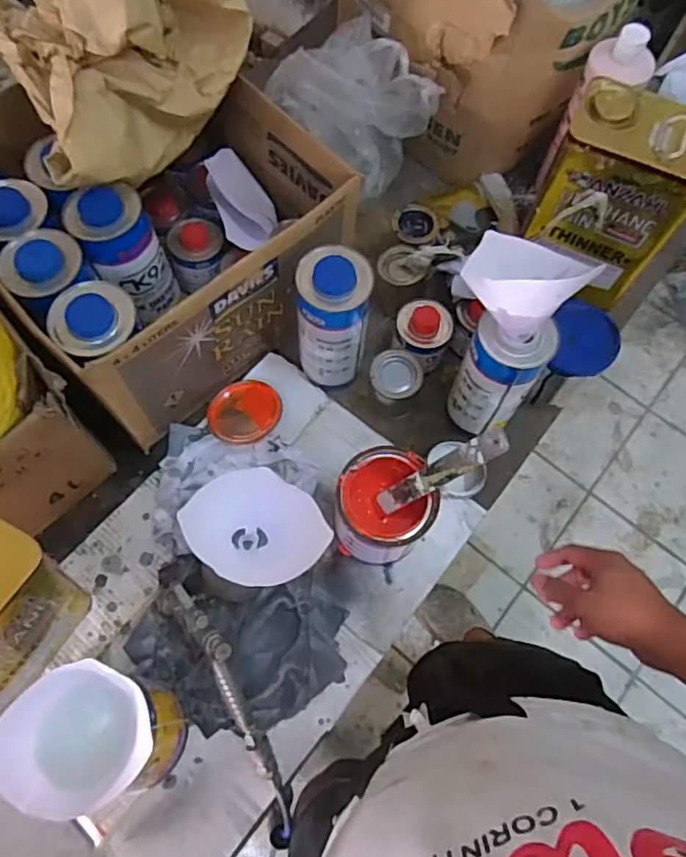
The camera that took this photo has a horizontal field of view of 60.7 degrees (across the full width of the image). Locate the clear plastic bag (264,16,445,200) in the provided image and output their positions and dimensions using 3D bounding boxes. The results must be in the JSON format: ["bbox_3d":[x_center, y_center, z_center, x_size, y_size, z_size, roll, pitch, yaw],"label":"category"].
[{"bbox_3d":[0.006,-0.427,0.773,0.166,0.124,0.198,-27,72,-12],"label":"clear plastic bag"}]

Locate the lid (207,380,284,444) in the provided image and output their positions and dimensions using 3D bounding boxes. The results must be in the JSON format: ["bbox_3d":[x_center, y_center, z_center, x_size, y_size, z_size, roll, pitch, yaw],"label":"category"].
[{"bbox_3d":[-0.123,-0.020,0.737,0.090,0.019,0.082,-3,73,11],"label":"lid"}]

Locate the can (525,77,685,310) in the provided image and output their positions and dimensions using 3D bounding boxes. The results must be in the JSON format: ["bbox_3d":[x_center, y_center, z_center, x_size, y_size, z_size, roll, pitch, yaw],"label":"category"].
[{"bbox_3d":[0.331,-0.286,0.728,0.168,0.203,0.112,27,70,8],"label":"can"}]

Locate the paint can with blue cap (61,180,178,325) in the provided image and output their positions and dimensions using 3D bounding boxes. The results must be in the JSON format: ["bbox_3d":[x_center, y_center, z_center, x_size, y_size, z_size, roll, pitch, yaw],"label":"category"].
[{"bbox_3d":[-0.251,-0.200,0.678,0.092,0.132,0.087,36,72,11],"label":"paint can with blue cap"}]

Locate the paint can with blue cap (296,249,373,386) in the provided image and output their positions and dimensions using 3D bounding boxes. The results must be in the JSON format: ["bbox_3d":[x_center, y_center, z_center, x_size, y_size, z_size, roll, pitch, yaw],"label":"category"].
[{"bbox_3d":[-0.011,-0.125,0.701,0.082,0.192,0.077,-1,69,-3],"label":"paint can with blue cap"}]

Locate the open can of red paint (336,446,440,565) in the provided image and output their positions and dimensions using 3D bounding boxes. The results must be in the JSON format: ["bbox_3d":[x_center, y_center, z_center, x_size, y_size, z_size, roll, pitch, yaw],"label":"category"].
[{"bbox_3d":[0.042,0.091,0.655,0.096,0.126,0.103,1,69,-2],"label":"open can of red paint"}]

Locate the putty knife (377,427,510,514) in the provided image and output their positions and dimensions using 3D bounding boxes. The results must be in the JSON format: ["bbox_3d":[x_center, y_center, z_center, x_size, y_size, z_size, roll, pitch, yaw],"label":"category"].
[{"bbox_3d":[0.096,0.046,0.586,0.010,0.173,0.025,0,64,-39],"label":"putty knife"}]

